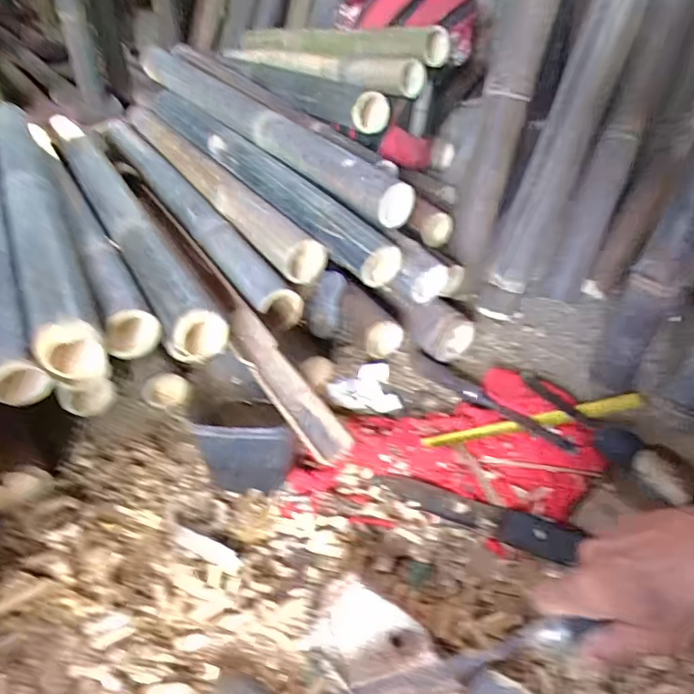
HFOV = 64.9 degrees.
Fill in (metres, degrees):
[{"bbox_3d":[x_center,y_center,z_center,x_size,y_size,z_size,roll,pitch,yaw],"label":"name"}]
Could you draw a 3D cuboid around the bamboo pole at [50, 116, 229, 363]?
[{"bbox_3d":[-0.313,-0.194,0.751,0.068,0.049,0.623,-22,46,-24],"label":"bamboo pole"}]

